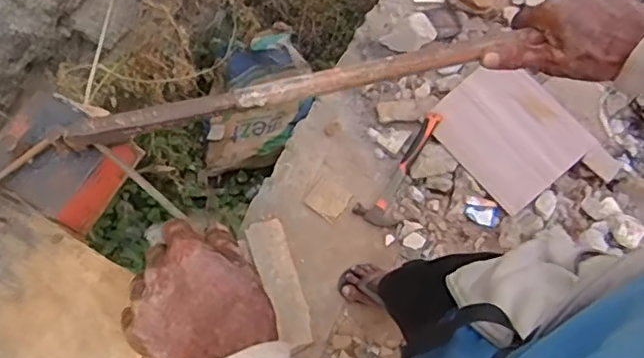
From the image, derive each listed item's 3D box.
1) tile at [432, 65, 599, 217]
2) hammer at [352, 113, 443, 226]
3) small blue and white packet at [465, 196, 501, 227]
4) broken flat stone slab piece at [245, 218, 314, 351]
[{"bbox_3d":[0.474,-0.121,1.532,0.280,0.020,0.334,-43,83,2],"label":"tile"},{"bbox_3d":[0.211,-0.027,1.562,0.108,0.034,0.331,31,86,14],"label":"hammer"},{"bbox_3d":[0.401,0.081,1.505,0.088,0.007,0.066,17,85,16],"label":"small blue and white packet"},{"bbox_3d":[-0.106,0.255,1.505,0.089,0.013,0.332,-17,67,-5],"label":"broken flat stone slab piece"}]

